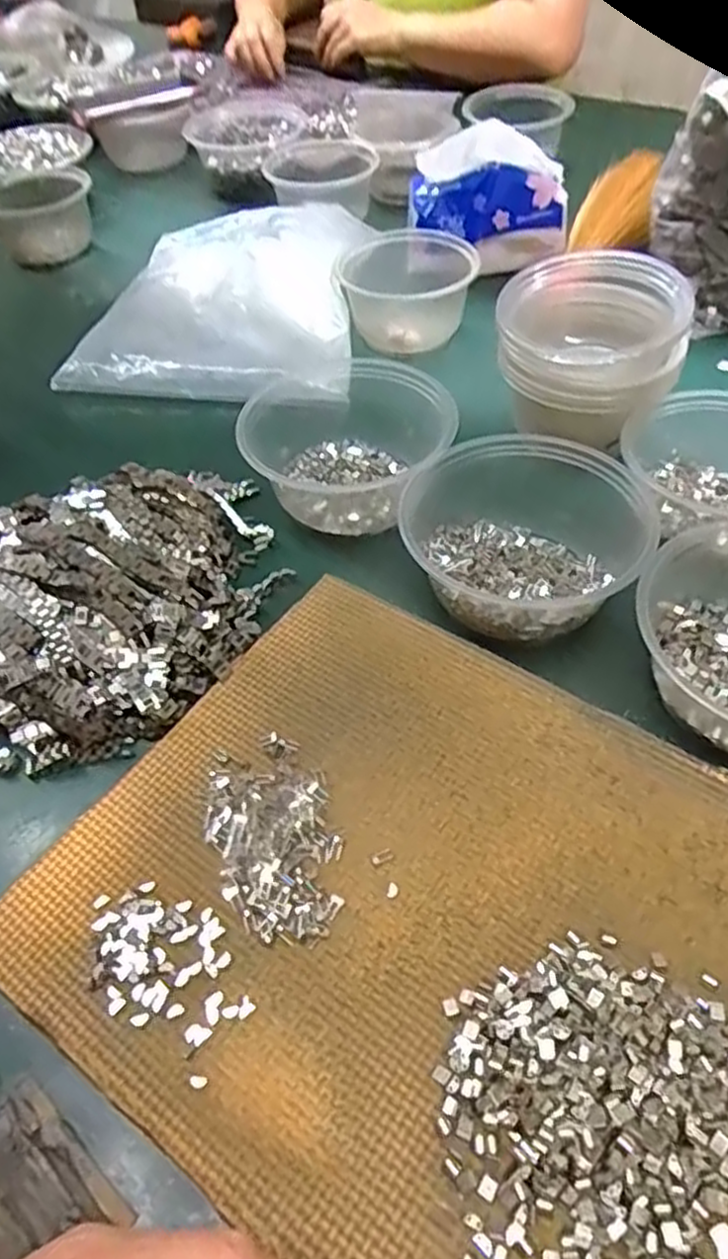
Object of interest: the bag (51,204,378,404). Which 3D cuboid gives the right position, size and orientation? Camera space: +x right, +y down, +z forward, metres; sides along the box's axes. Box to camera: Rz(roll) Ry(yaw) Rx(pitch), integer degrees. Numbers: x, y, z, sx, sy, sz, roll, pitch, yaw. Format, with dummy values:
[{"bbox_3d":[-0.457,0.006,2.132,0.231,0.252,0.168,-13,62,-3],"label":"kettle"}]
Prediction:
[{"bbox_3d":[-0.113,-0.289,0.652,0.231,0.037,0.271,6,52,10],"label":"bag"}]

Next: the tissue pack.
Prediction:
[{"bbox_3d":[0.109,-0.385,0.673,0.142,0.105,0.053,8,52,12],"label":"tissue pack"}]

